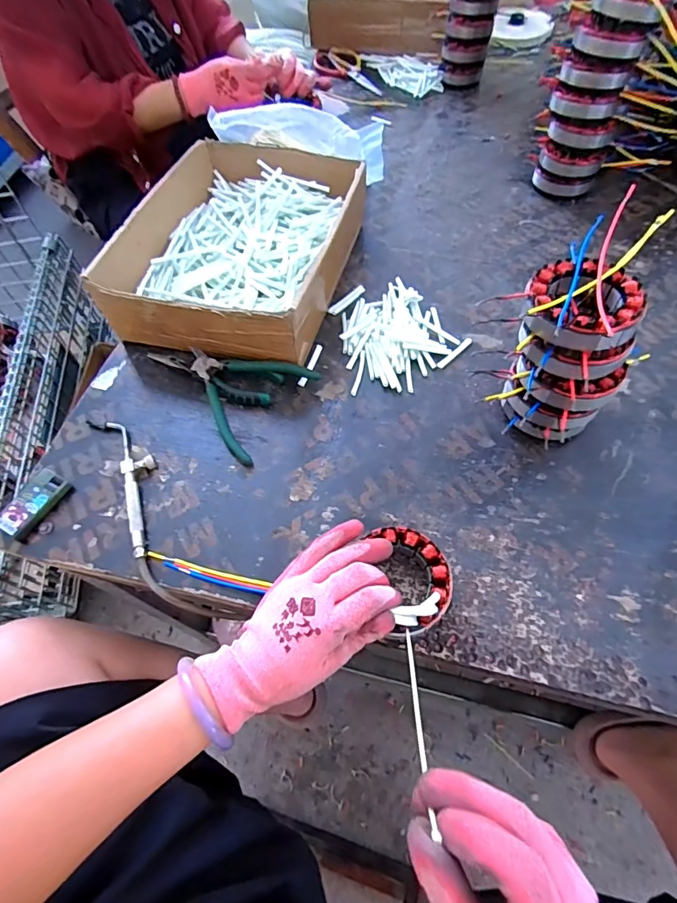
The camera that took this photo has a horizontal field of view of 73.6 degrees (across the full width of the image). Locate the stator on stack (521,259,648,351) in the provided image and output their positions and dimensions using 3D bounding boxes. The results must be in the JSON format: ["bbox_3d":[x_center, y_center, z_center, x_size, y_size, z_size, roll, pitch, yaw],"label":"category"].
[{"bbox_3d":[0.197,-0.119,0.364,0.086,0.035,0.084,36,67,21],"label":"stator on stack"}]

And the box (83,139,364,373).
[{"bbox_3d":[-0.114,-0.262,0.578,0.238,0.093,0.332,13,61,10],"label":"box"}]

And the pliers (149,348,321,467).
[{"bbox_3d":[-0.130,-0.078,0.499,0.173,0.032,0.125,28,64,18],"label":"pliers"}]

